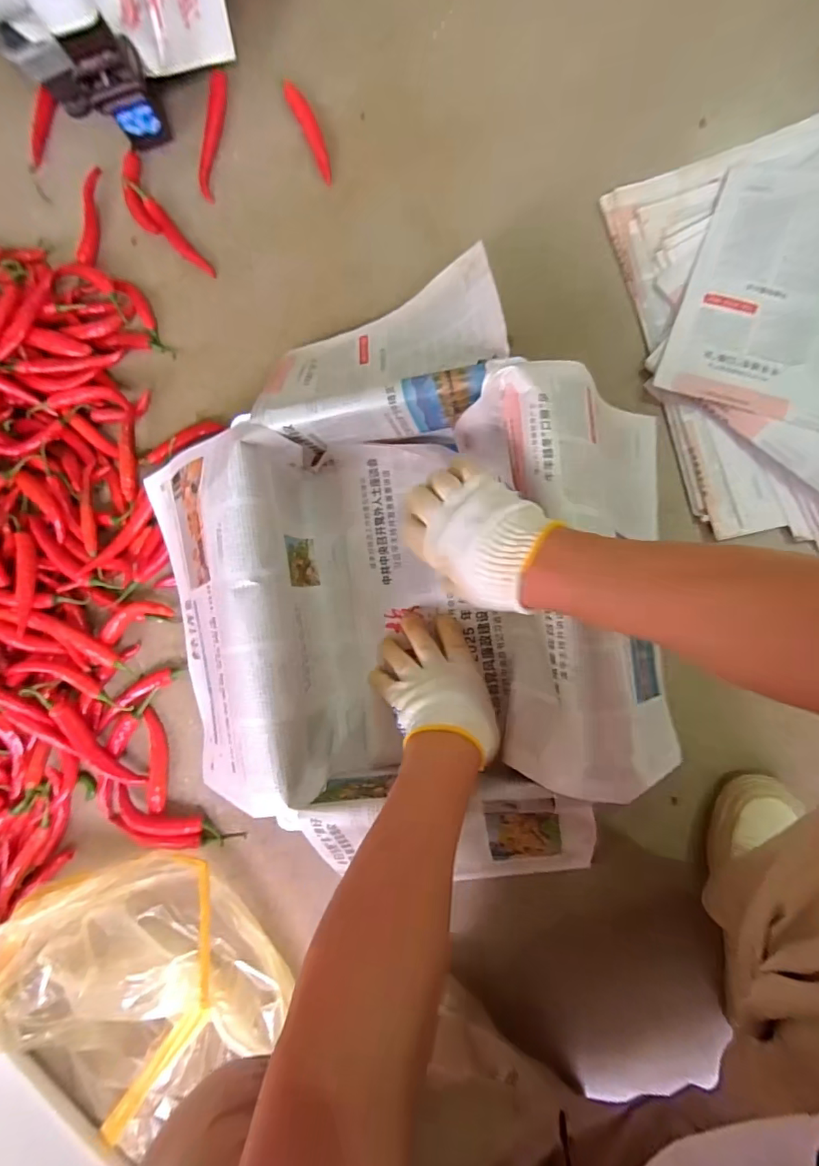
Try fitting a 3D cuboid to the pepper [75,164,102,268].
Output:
[{"bbox_3d":[-0.429,-0.484,0.685,0.027,0.015,0.135,3,88,8],"label":"pepper"}]

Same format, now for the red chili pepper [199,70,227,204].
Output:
[{"bbox_3d":[-0.257,-0.580,0.666,0.026,0.013,0.159,9,89,9],"label":"red chili pepper"}]

